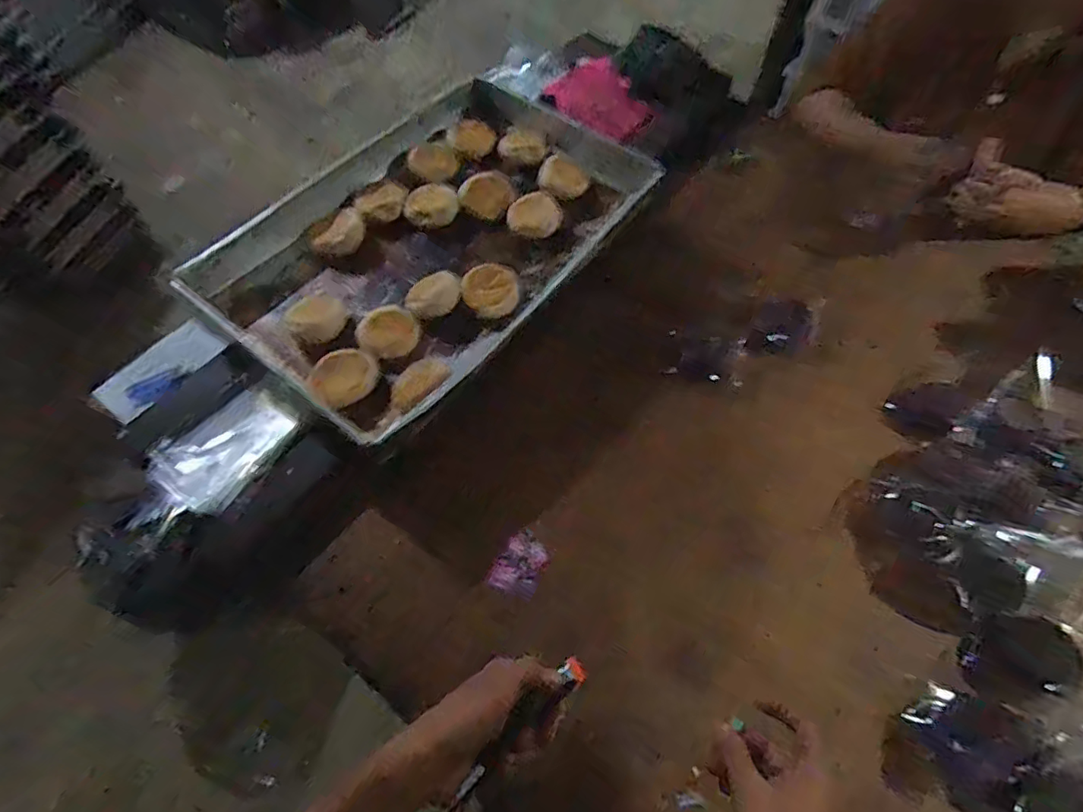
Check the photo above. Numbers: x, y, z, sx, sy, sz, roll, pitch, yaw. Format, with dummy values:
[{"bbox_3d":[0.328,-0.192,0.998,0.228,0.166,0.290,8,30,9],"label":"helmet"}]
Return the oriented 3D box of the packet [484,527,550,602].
[{"bbox_3d":[-0.026,0.193,0.668,0.059,0.016,0.073,26,62,12],"label":"packet"}]

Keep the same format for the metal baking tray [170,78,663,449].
[{"bbox_3d":[-0.146,-0.266,0.843,0.417,0.070,0.651,35,65,17],"label":"metal baking tray"}]

